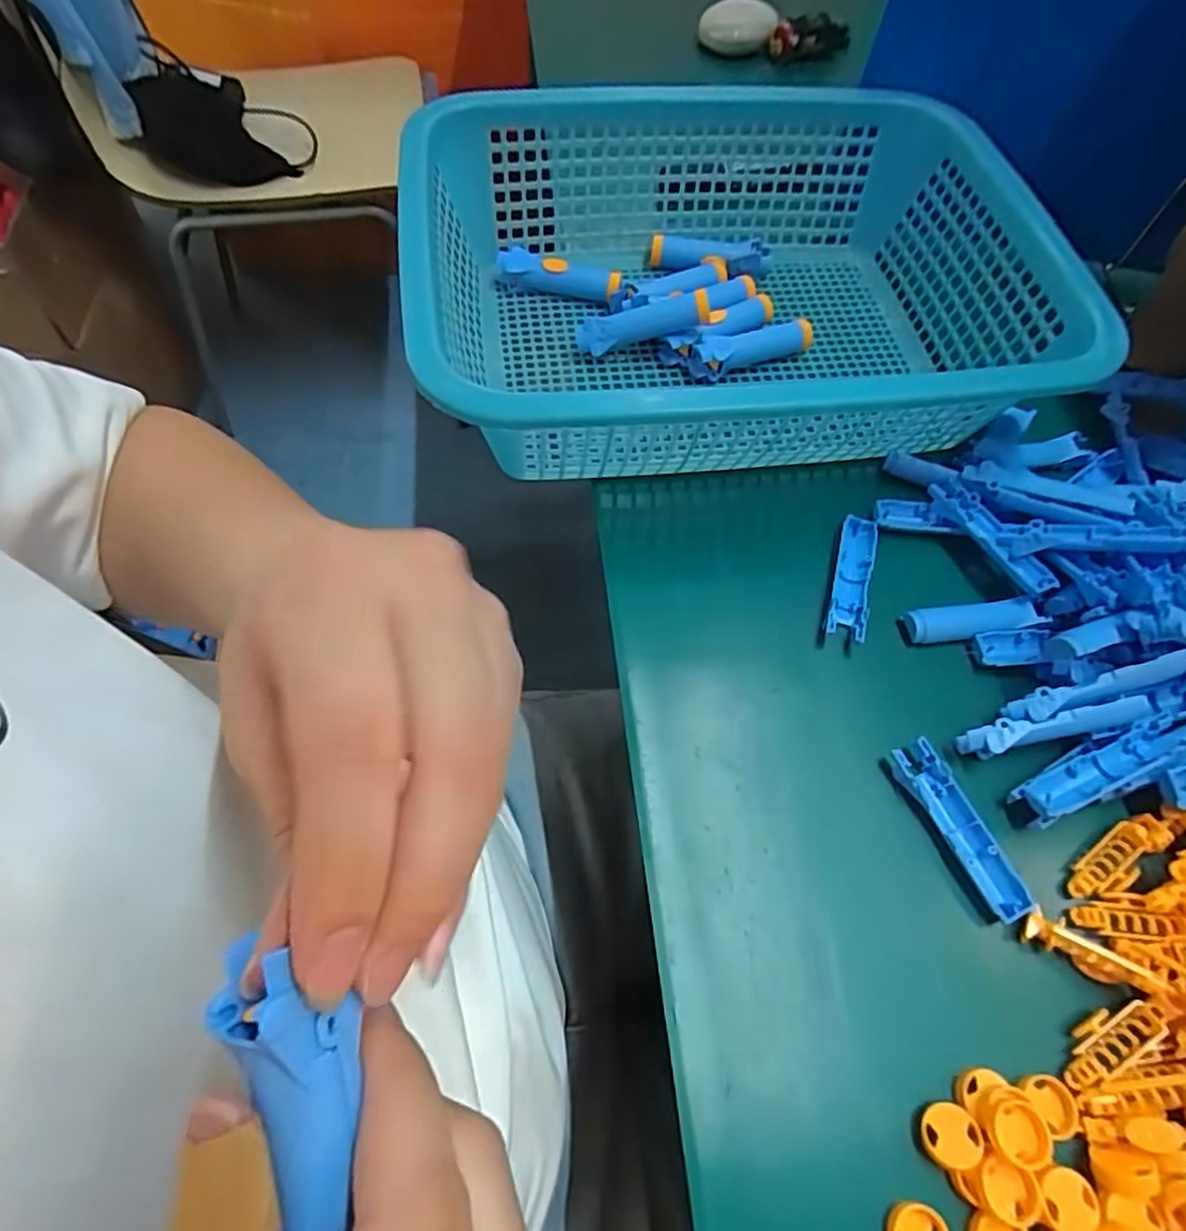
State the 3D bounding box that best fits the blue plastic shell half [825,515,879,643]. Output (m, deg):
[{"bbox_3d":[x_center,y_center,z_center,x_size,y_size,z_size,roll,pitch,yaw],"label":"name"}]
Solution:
[{"bbox_3d":[0.136,-0.020,0.355,0.019,0.007,0.074,18,61,5],"label":"blue plastic shell half"}]

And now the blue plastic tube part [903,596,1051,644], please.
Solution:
[{"bbox_3d":[0.193,0.002,0.344,0.069,0.012,0.016,-5,62,-8],"label":"blue plastic tube part"}]

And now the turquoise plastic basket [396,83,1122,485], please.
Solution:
[{"bbox_3d":[0.074,-0.188,0.399,0.342,0.107,0.263,-6,62,-7],"label":"turquoise plastic basket"}]

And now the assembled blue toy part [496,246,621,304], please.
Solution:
[{"bbox_3d":[-0.024,-0.223,0.445,0.081,0.020,0.019,18,61,5],"label":"assembled blue toy part"}]

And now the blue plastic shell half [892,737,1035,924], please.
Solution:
[{"bbox_3d":[0.160,0.093,0.296,0.020,0.015,0.076,-21,65,-16],"label":"blue plastic shell half"}]

